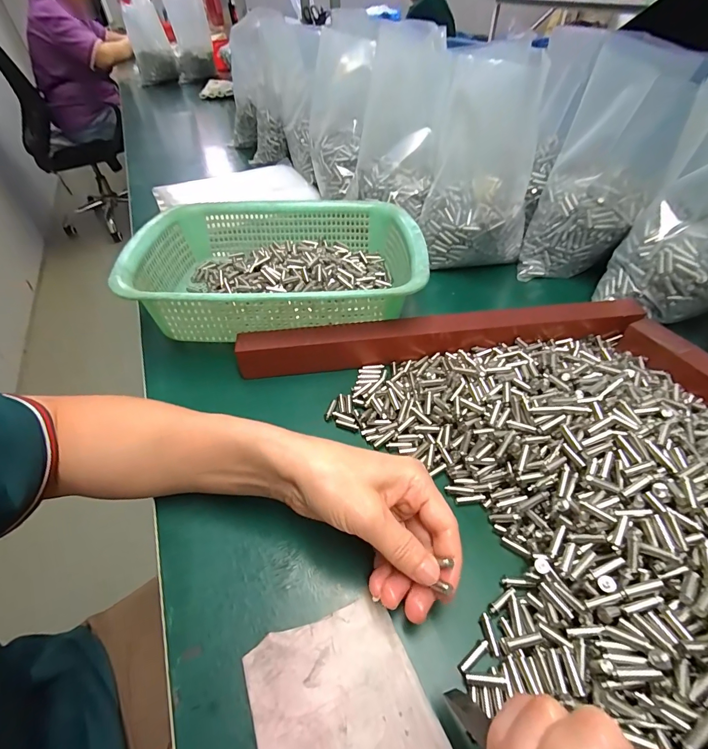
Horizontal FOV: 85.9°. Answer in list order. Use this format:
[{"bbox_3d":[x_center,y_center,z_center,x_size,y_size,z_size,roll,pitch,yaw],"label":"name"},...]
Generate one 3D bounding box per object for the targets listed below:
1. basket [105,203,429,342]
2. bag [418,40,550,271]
[{"bbox_3d":[-0.078,-0.128,0.425,0.287,0.074,0.222,-5,48,-2],"label":"basket"},{"bbox_3d":[0.155,-0.249,0.455,0.126,0.202,0.133,10,49,11],"label":"bag"}]

